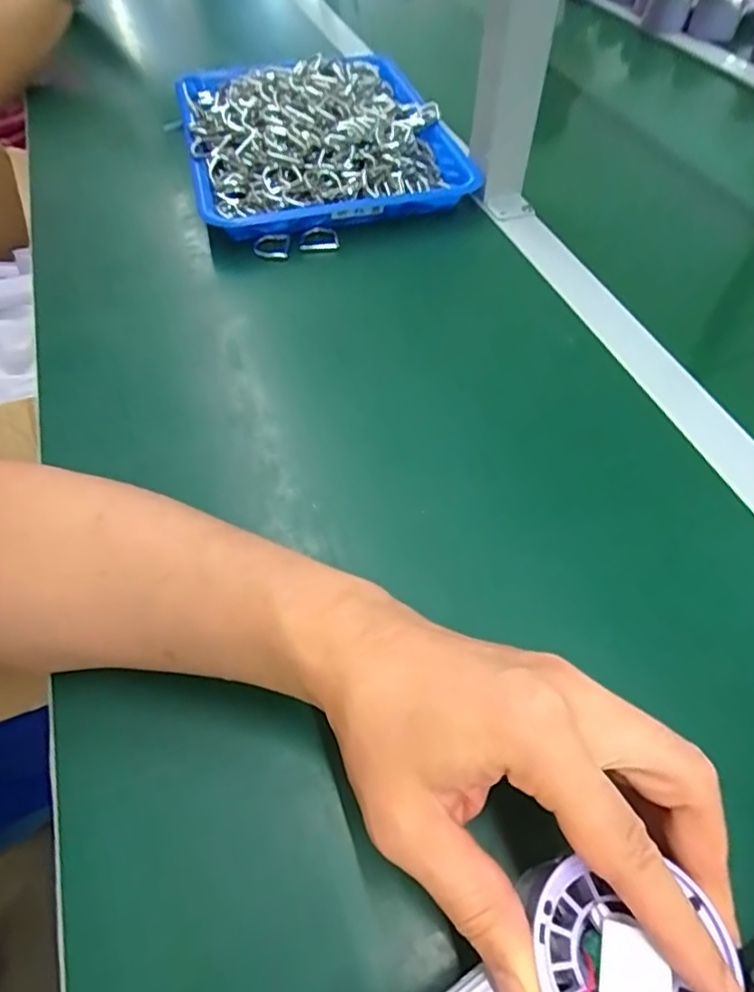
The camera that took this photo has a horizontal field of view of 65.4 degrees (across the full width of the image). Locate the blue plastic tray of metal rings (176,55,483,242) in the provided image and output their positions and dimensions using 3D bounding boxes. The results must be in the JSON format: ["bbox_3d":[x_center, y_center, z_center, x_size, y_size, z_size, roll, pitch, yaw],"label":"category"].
[{"bbox_3d":[-0.053,-0.348,0.565,0.256,0.081,0.279,-13,56,-9],"label":"blue plastic tray of metal rings"}]

